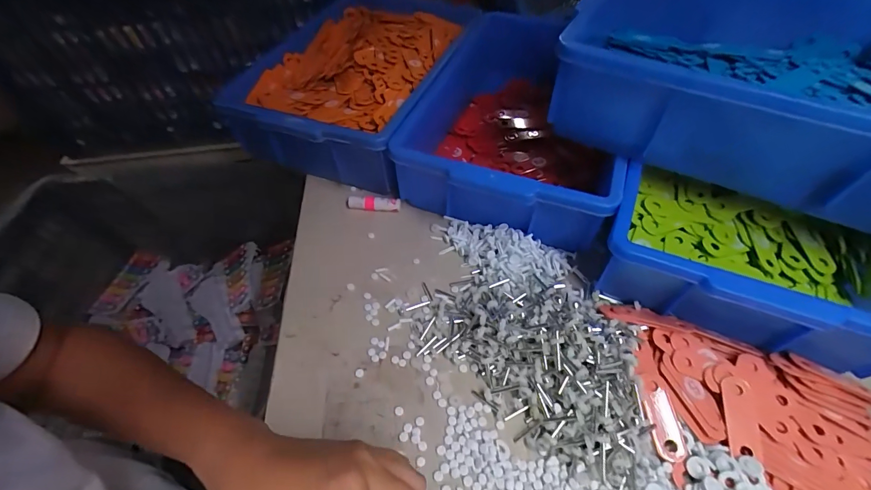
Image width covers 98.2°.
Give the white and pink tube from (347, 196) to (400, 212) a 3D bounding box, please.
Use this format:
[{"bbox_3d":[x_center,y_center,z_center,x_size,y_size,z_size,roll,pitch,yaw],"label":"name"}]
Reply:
[{"bbox_3d":[-0.079,-0.053,0.482,0.068,0.018,0.013,5,54,7],"label":"white and pink tube"}]

